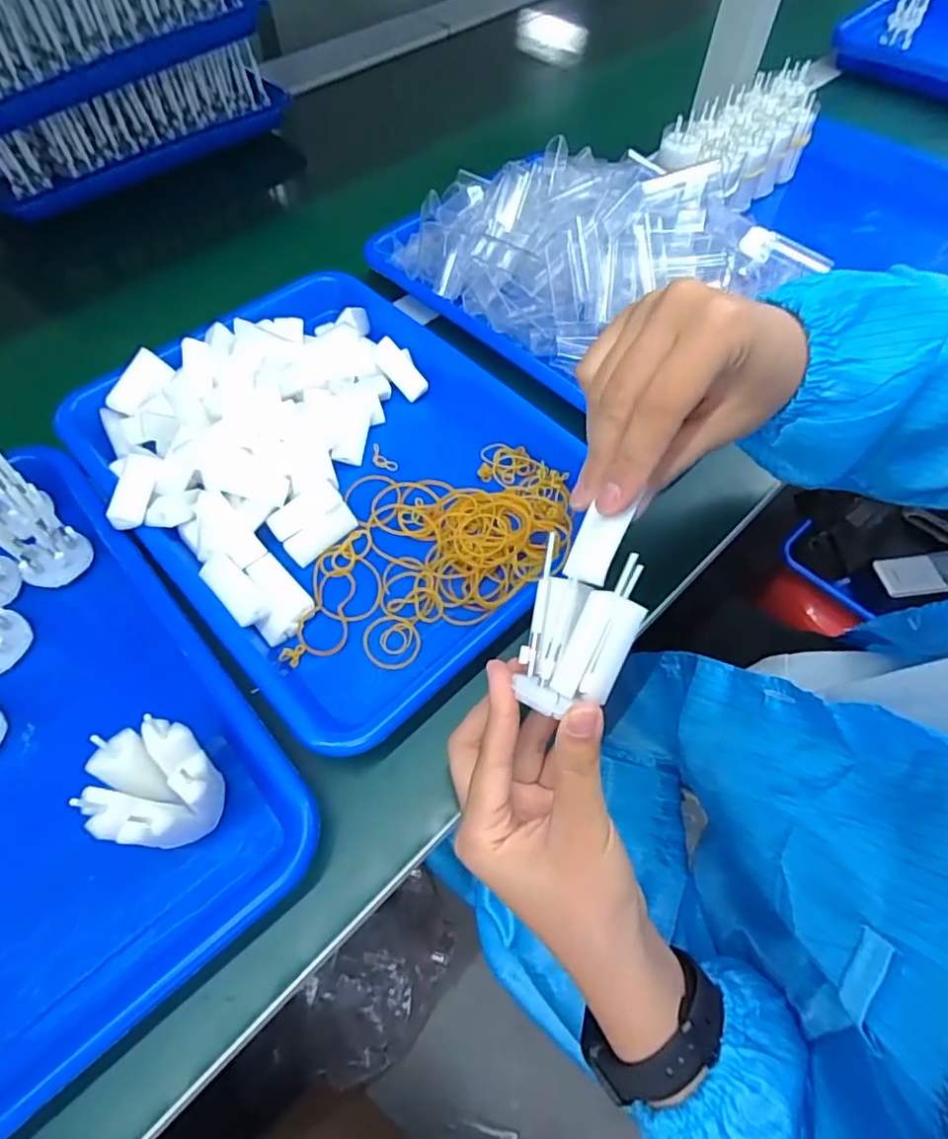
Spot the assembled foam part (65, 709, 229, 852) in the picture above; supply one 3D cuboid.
[{"bbox_3d":[-0.139,0.102,0.276,0.052,0.057,0.049,9,60,5],"label":"assembled foam part"}]

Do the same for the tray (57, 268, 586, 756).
[{"bbox_3d":[-0.092,-0.075,0.393,0.249,0.045,0.321,-39,67,-21],"label":"tray"}]

